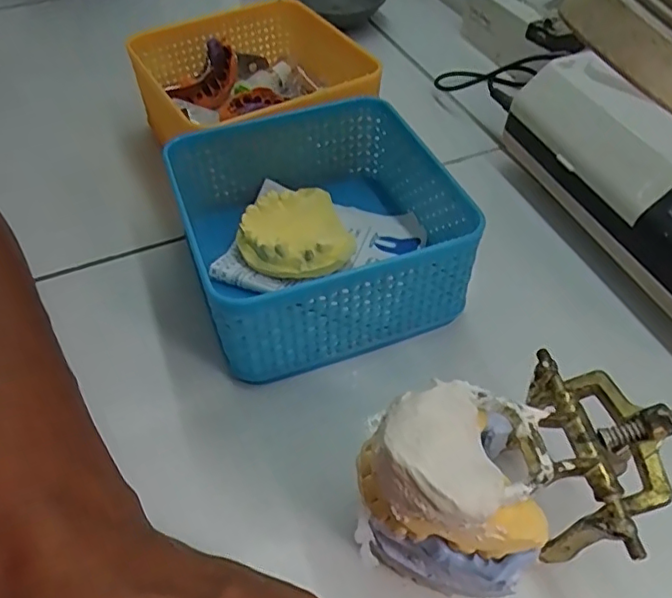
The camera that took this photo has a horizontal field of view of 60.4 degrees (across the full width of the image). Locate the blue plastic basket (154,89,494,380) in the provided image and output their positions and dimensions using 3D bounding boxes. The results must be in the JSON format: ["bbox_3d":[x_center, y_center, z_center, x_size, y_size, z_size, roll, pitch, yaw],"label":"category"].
[{"bbox_3d":[-0.008,-0.038,0.310,0.138,0.064,0.131,-18,51,-13],"label":"blue plastic basket"}]

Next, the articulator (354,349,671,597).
[{"bbox_3d":[0.065,0.069,0.208,0.115,0.080,0.066,-22,52,-16],"label":"articulator"}]

